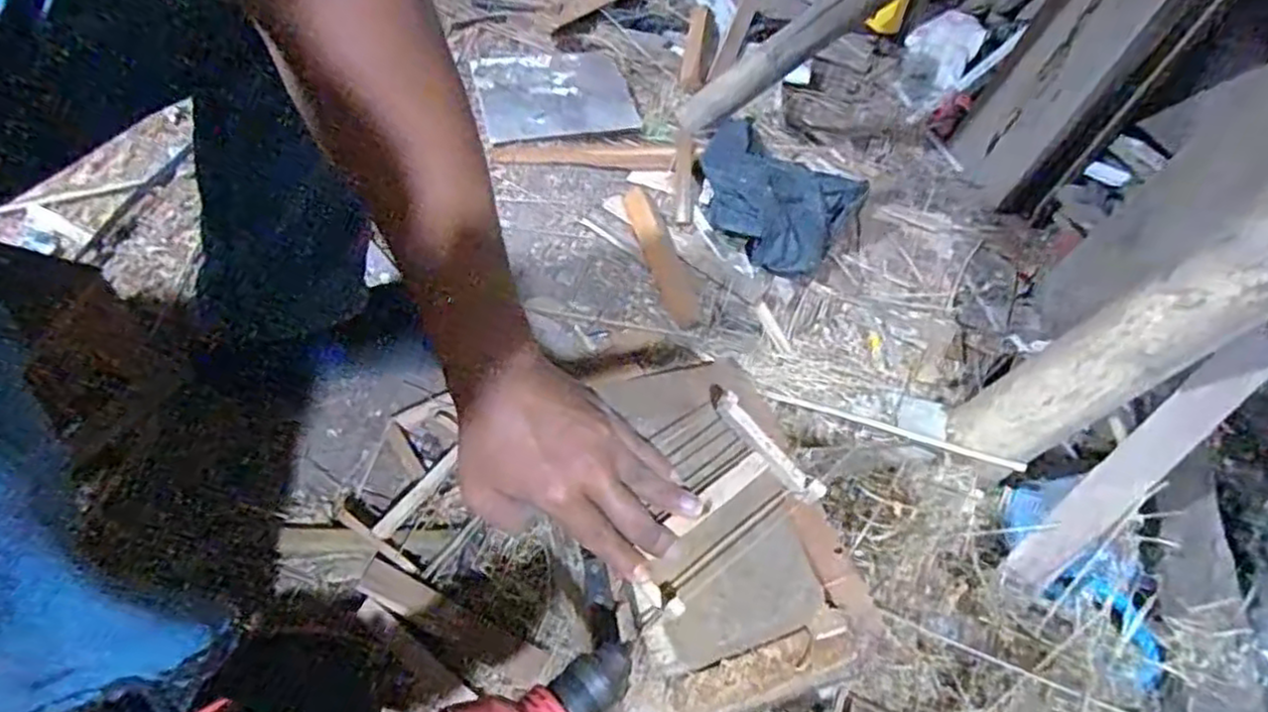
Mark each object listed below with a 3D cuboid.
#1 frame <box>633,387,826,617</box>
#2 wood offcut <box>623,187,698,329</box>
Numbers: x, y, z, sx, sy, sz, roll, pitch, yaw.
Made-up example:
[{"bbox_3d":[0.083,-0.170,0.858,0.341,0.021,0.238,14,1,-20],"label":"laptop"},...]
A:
[{"bbox_3d":[0.042,0.093,0.483,0.142,0.029,0.107,-32,59,-24],"label":"frame"},{"bbox_3d":[0.037,-0.133,0.936,0.042,0.020,0.245,-13,53,-12],"label":"wood offcut"}]

